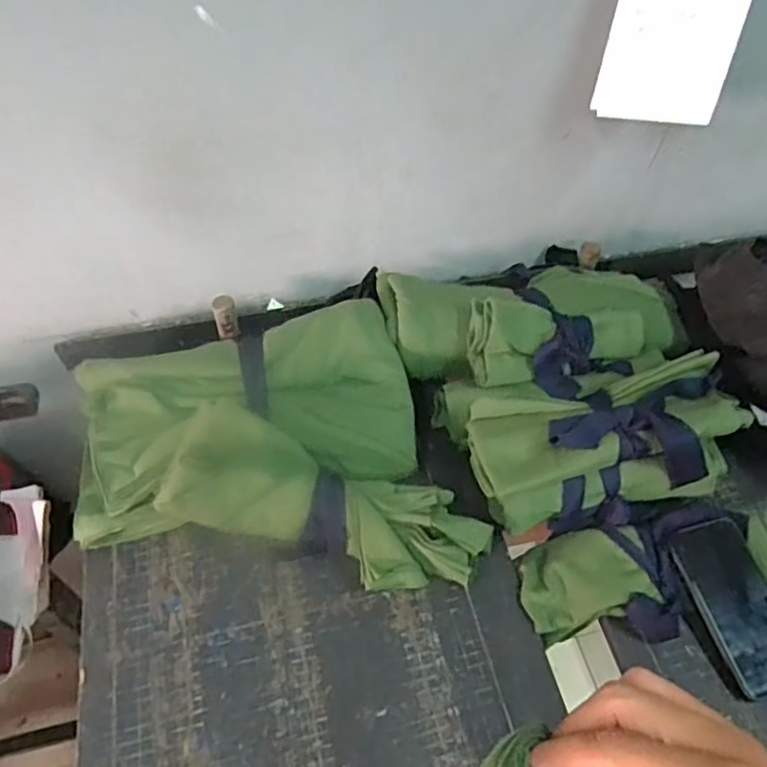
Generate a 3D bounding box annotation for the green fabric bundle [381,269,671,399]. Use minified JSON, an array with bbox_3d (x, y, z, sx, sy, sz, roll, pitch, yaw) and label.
[{"bbox_3d":[0.169,-0.075,0.700,0.326,0.063,0.192,-8,54,-9],"label":"green fabric bundle"}]

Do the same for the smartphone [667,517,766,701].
[{"bbox_3d":[0.329,0.203,0.589,0.074,0.007,0.148,-15,64,-8],"label":"smartphone"}]

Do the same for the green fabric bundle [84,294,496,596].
[{"bbox_3d":[-0.116,0.083,0.617,0.347,0.107,0.290,-14,55,-13],"label":"green fabric bundle"}]

